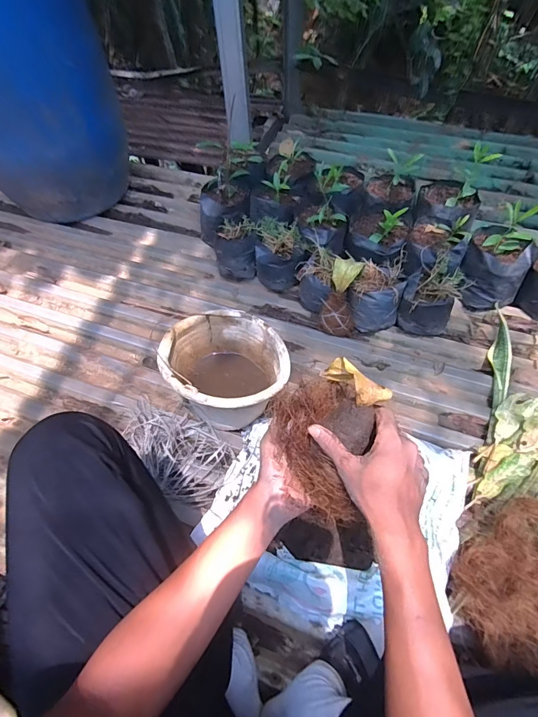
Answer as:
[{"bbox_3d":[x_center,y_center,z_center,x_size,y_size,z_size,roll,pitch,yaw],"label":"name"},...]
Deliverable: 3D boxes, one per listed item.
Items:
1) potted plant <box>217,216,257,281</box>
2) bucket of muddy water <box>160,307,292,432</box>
[{"bbox_3d":[-0.089,-0.290,1.075,0.111,0.137,0.131,-1,59,1],"label":"potted plant"},{"bbox_3d":[-0.089,0.034,0.812,0.214,0.188,0.243,-29,63,-16],"label":"bucket of muddy water"}]

